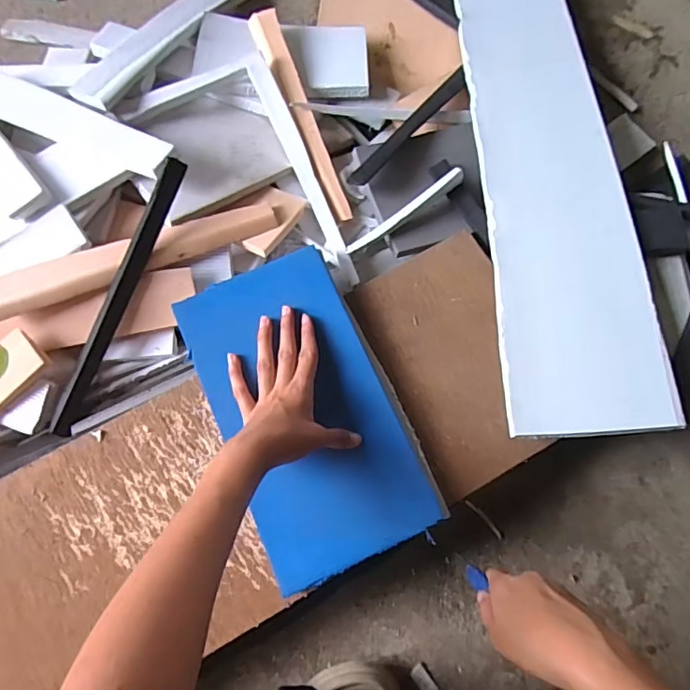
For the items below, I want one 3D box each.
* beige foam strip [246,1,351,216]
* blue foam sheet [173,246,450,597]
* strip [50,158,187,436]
[{"bbox_3d":[-0.053,-0.266,0.598,0.031,0.018,0.286,-18,77,-6],"label":"beige foam strip"},{"bbox_3d":[-0.036,0.055,0.483,0.155,0.013,0.281,-23,77,-7],"label":"blue foam sheet"},{"bbox_3d":[-0.221,-0.048,0.517,0.021,0.017,0.283,23,89,5],"label":"strip"}]

